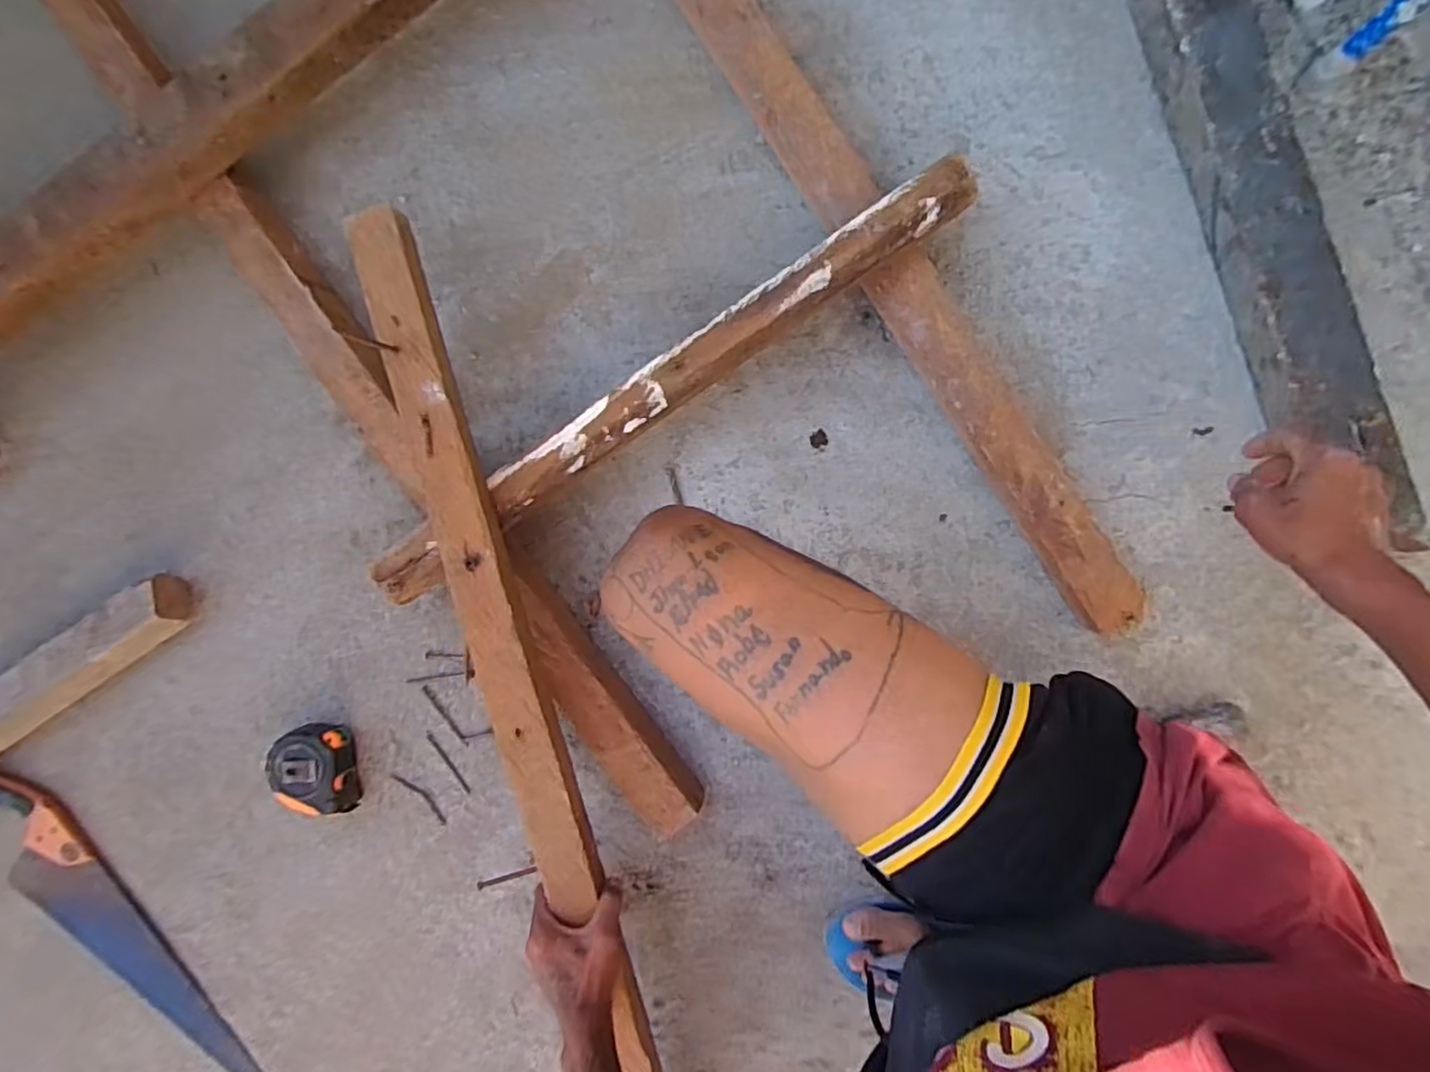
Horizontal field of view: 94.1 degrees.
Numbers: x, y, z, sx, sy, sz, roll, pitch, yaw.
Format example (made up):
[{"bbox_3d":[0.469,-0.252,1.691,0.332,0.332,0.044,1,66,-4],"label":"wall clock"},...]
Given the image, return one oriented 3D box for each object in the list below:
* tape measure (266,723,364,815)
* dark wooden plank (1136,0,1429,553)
[{"bbox_3d":[-0.416,0.240,0.690,0.076,0.047,0.090,-4,92,8],"label":"tape measure"},{"bbox_3d":[0.426,-0.345,0.553,0.080,0.047,0.745,-17,90,8],"label":"dark wooden plank"}]

